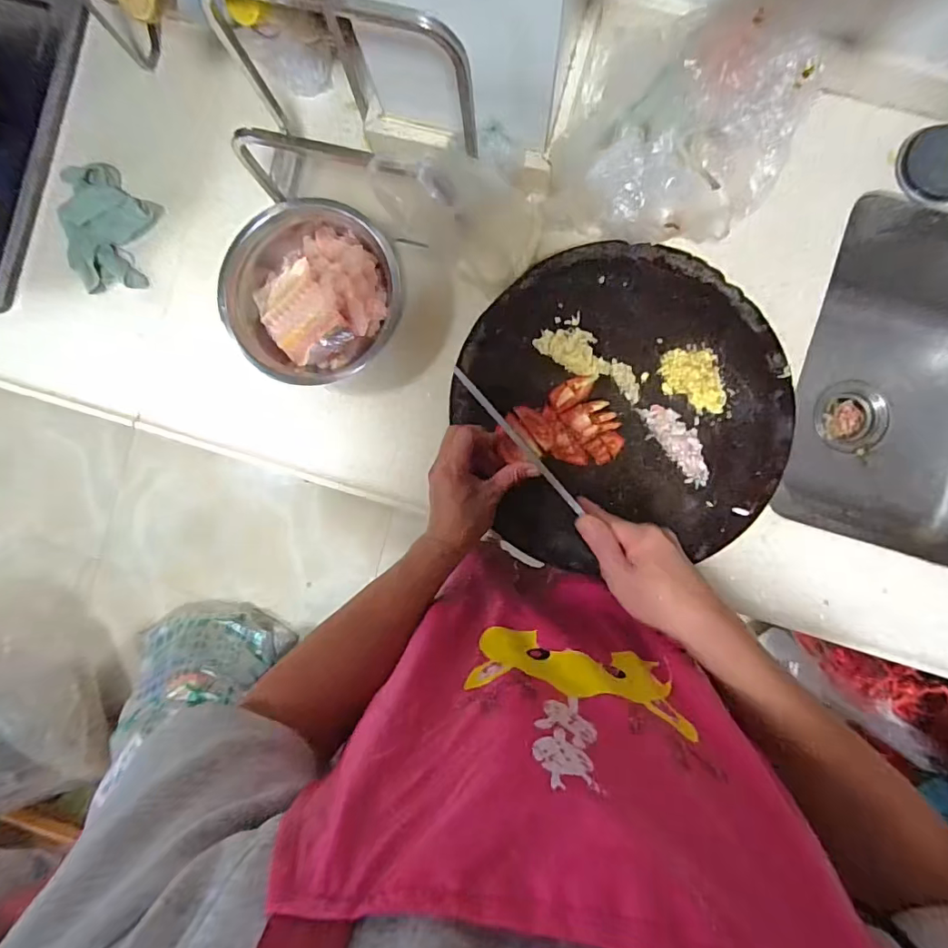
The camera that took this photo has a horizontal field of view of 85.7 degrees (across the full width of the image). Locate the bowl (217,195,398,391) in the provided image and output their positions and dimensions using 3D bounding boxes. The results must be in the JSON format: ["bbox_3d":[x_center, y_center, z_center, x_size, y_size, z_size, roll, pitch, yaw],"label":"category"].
[{"bbox_3d":[-0.187,-0.207,0.597,0.197,0.067,0.184,0,91,4],"label":"bowl"}]

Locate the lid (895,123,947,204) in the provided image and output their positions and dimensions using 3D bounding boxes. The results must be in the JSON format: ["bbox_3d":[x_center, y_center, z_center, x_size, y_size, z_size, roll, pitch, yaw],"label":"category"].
[{"bbox_3d":[0.517,-0.345,0.562,0.079,0.018,0.085,0,91,4],"label":"lid"}]

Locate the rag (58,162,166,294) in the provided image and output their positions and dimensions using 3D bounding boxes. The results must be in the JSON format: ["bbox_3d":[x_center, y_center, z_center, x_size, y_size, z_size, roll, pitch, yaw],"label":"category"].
[{"bbox_3d":[-0.453,-0.310,0.638,0.115,0.015,0.152,-4,90,4],"label":"rag"}]

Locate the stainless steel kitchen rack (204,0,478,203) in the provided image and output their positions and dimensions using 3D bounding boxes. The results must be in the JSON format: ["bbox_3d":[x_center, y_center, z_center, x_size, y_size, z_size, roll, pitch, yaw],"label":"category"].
[{"bbox_3d":[-0.114,-0.330,0.479,0.224,0.186,0.108,16,92,4],"label":"stainless steel kitchen rack"}]

